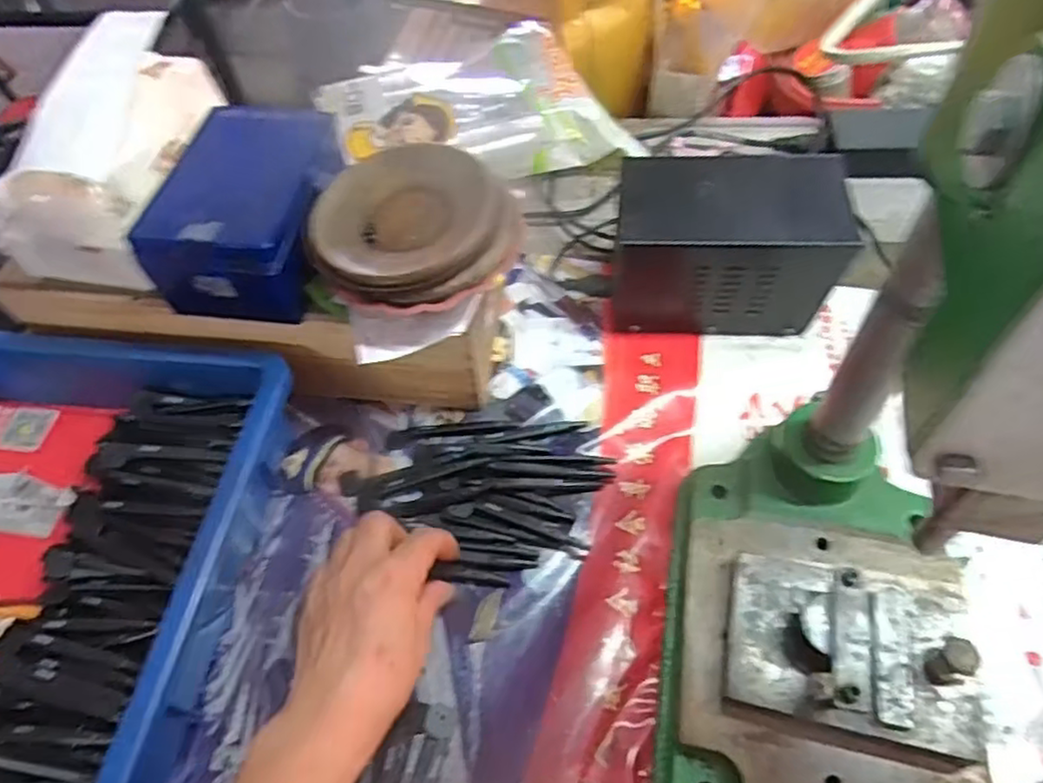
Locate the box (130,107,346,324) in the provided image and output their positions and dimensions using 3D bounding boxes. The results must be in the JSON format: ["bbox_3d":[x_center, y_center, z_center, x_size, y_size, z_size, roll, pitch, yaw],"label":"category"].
[{"bbox_3d":[-0.176,-0.121,0.447,0.093,0.062,0.139,5,57,8],"label":"box"}]

